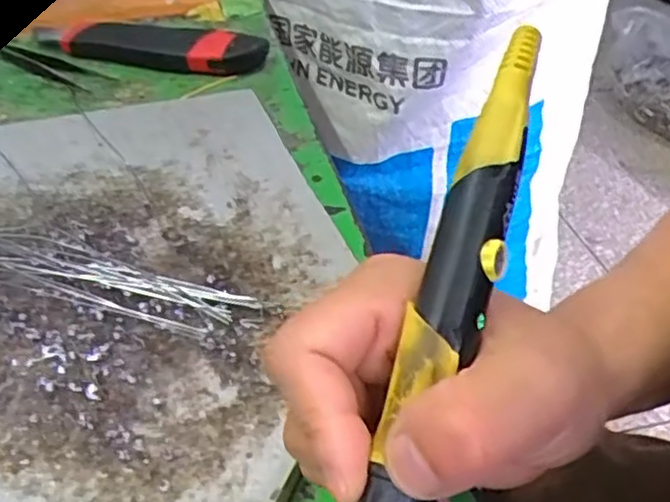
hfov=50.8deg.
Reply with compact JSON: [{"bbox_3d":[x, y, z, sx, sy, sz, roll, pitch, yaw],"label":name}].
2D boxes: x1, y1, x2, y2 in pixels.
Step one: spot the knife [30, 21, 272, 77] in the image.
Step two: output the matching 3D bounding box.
[{"bbox_3d":[-0.126,-0.139,0.479,0.162,0.025,0.028,9,40,7],"label":"knife"}]

